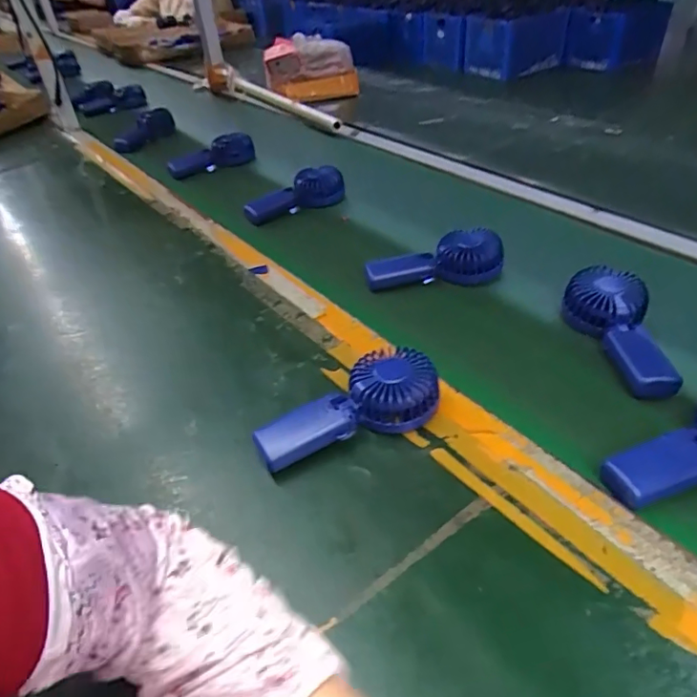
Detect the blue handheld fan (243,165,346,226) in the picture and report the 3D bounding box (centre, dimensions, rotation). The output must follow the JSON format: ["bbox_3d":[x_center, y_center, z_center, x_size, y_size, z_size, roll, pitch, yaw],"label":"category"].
[{"bbox_3d":[-0.088,-0.257,0.908,0.181,0.062,0.060,-17,40,-13],"label":"blue handheld fan"}]

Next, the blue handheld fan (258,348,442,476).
[{"bbox_3d":[-0.002,0.054,0.511,0.175,0.045,0.078,-16,40,-10],"label":"blue handheld fan"}]

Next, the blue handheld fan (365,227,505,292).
[{"bbox_3d":[0.114,-0.114,0.714,0.182,0.057,0.074,-7,39,0],"label":"blue handheld fan"}]

